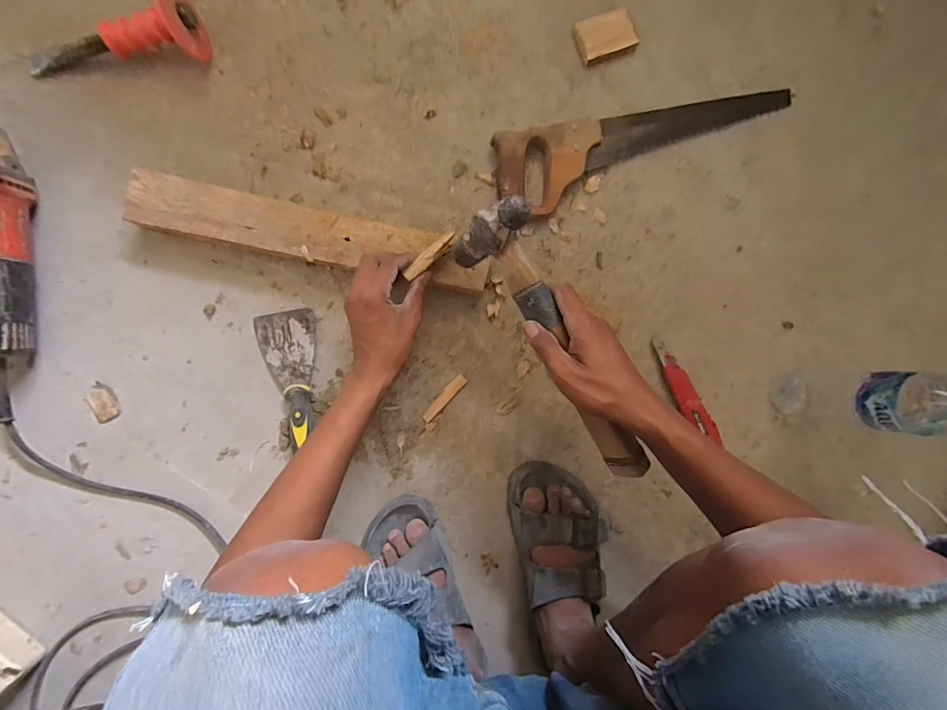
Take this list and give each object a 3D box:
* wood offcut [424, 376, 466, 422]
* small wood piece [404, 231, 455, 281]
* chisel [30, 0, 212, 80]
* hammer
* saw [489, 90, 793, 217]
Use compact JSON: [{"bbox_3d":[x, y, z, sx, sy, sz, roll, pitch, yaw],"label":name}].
[{"bbox_3d":[-0.038,0.056,0.534,0.015,0.004,0.073,44,86,-5],"label":"wood offcut"},{"bbox_3d":[-0.048,-0.109,0.460,0.071,0.008,0.017,-42,95,-2],"label":"small wood piece"},{"bbox_3d":[-0.406,-0.356,0.475,0.201,0.074,0.065,-9,92,9],"label":"chisel"},{"bbox_3d":[0.081,-0.002,0.408,0.059,0.090,0.297,-33,100,-5],"label":"hammer"},{"bbox_3d":[0.229,-0.289,0.545,0.422,0.032,0.099,-21,93,-5],"label":"saw"}]

